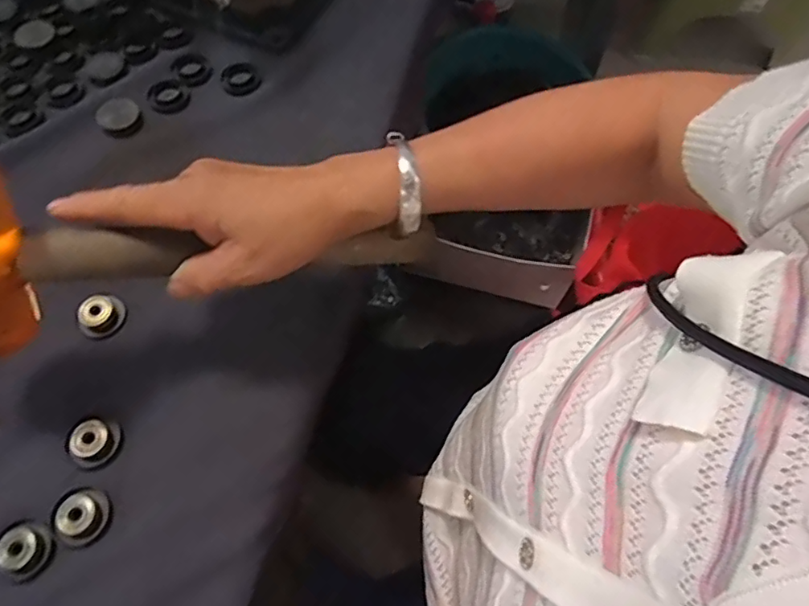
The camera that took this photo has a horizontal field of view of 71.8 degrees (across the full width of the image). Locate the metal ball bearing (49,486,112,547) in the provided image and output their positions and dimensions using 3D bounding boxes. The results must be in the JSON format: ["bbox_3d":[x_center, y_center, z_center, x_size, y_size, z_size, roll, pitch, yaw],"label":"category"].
[{"bbox_3d":[-0.191,0.126,0.330,0.030,0.009,0.032,1,64,-2],"label":"metal ball bearing"}]

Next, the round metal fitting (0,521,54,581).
[{"bbox_3d":[-0.221,0.143,0.323,0.032,0.011,0.029,28,66,11],"label":"round metal fitting"}]

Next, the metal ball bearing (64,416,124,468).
[{"bbox_3d":[-0.191,0.086,0.345,0.028,0.013,0.030,1,64,-2],"label":"metal ball bearing"}]

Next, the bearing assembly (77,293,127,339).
[{"bbox_3d":[-0.207,0.008,0.382,0.025,0.014,0.030,33,68,13],"label":"bearing assembly"}]

